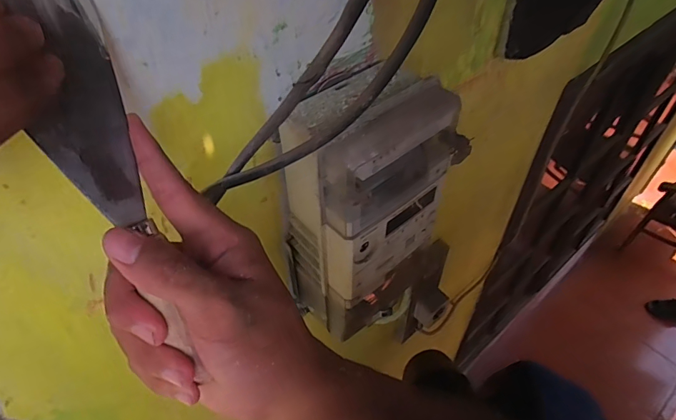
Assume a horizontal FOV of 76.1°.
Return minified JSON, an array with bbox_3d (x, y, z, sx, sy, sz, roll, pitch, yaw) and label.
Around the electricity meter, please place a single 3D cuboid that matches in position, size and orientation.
[{"bbox_3d":[0.027,0.003,0.423,0.137,0.248,0.090,-27,52,-23],"label":"electricity meter"}]

